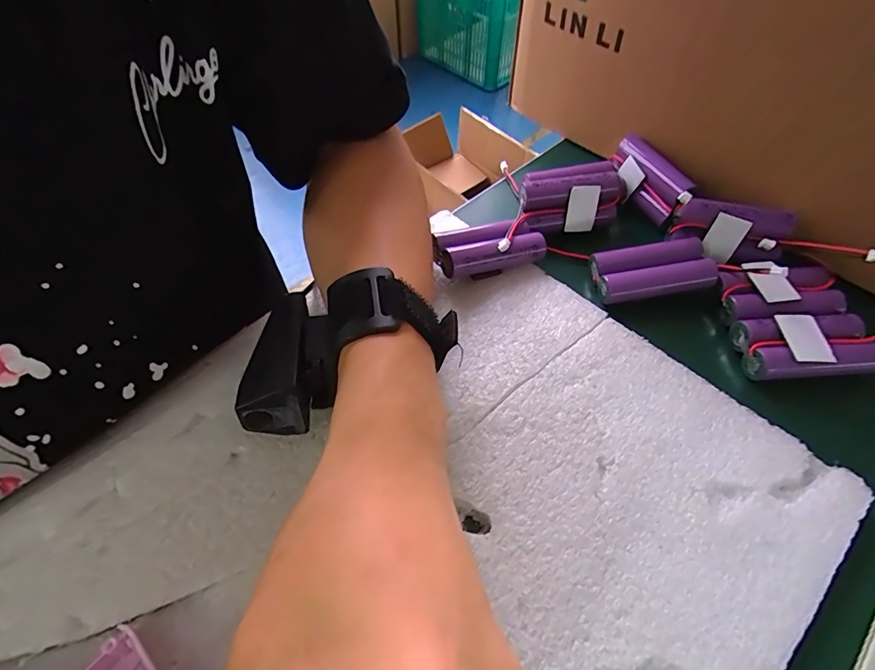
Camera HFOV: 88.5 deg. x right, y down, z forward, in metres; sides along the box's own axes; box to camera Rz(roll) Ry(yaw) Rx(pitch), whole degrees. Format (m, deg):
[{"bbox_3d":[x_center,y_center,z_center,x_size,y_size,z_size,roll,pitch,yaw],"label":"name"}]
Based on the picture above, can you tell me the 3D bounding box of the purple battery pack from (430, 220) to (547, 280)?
[{"bbox_3d":[0.031,-0.055,0.277,0.068,0.021,0.030,-20,57,-13],"label":"purple battery pack"}]

